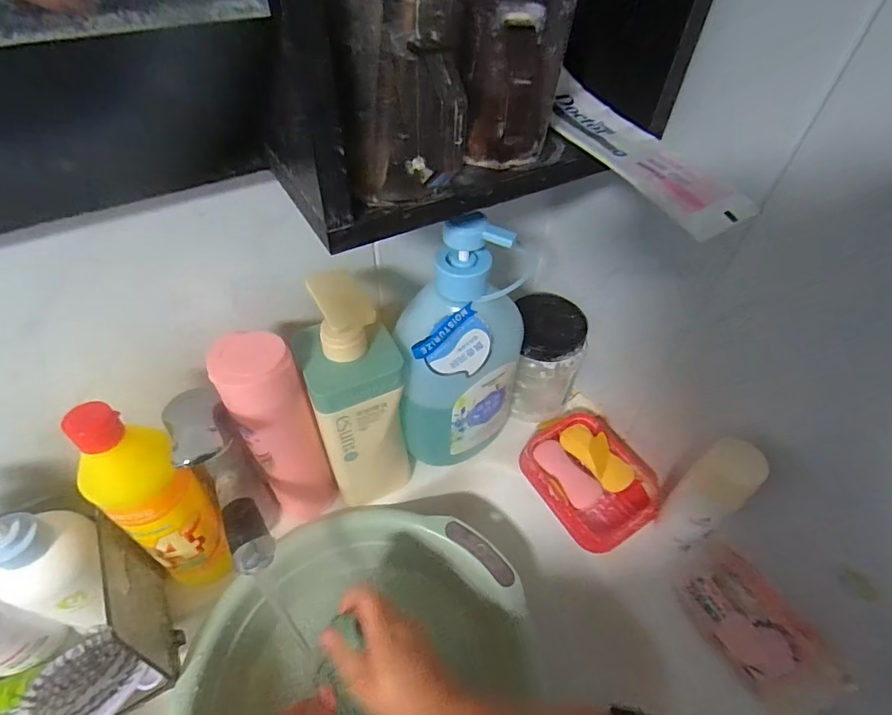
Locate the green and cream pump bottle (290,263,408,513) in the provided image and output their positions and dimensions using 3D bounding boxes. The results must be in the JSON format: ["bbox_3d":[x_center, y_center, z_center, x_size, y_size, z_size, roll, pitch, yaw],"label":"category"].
[{"bbox_3d":[-0.080,0.043,0.435,0.083,0.255,0.077,-12,51,-13],"label":"green and cream pump bottle"}]

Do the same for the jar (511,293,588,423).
[{"bbox_3d":[0.119,0.001,0.553,0.073,0.120,0.094,6,49,3],"label":"jar"}]

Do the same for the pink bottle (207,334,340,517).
[{"bbox_3d":[-0.145,0.068,0.419,0.056,0.217,0.058,-27,56,-24],"label":"pink bottle"}]

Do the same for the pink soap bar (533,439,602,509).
[{"bbox_3d":[0.135,0.126,0.527,0.039,0.009,0.081,-25,55,-22],"label":"pink soap bar"}]

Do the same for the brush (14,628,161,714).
[{"bbox_3d":[-0.315,0.275,0.350,0.171,0.030,0.068,-33,58,-27],"label":"brush"}]

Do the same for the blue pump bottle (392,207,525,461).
[{"bbox_3d":[0.020,0.005,0.446,0.127,0.286,0.065,-17,43,-17],"label":"blue pump bottle"}]

